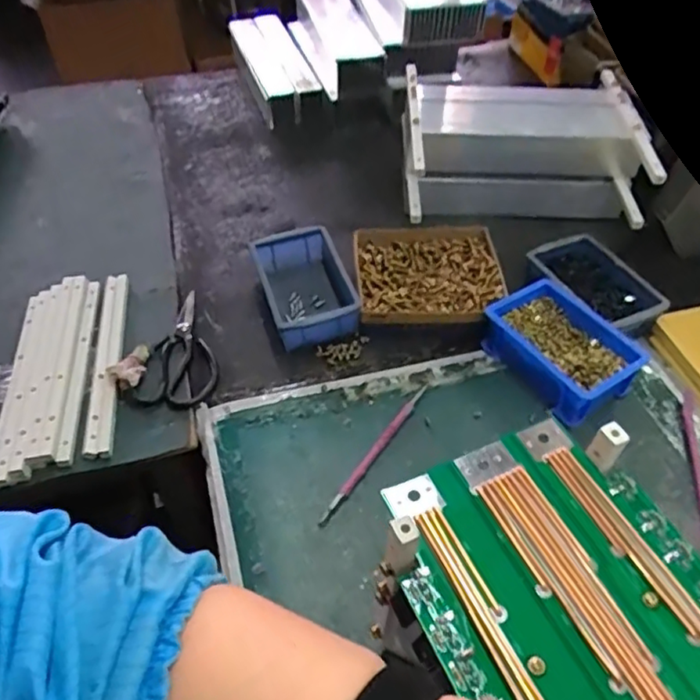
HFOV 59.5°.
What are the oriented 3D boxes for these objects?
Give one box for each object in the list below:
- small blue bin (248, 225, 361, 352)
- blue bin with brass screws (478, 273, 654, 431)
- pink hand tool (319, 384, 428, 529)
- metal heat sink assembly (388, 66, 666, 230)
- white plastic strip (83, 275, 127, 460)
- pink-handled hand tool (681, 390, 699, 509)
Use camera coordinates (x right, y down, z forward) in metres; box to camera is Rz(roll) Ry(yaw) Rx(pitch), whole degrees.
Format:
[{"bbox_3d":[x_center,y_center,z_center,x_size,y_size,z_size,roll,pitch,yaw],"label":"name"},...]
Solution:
[{"bbox_3d":[-0.050,-0.072,0.706,0.099,0.056,0.153,-13,51,-12],"label":"small blue bin"},{"bbox_3d":[0.223,-0.005,0.649,0.103,0.052,0.147,-27,56,-22],"label":"blue bin with brass screws"},{"bbox_3d":[0.026,0.096,0.594,0.011,0.006,0.186,28,55,20],"label":"pink hand tool"},{"bbox_3d":[0.222,-0.265,0.805,0.288,0.103,0.239,2,50,0],"label":"metal heat sink assembly"},{"bbox_3d":[-0.258,0.006,0.654,0.029,0.013,0.241,-6,50,-7],"label":"white plastic strip"},{"bbox_3d":[0.330,0.119,0.575,0.011,0.006,0.195,9,50,6],"label":"pink-handled hand tool"}]

